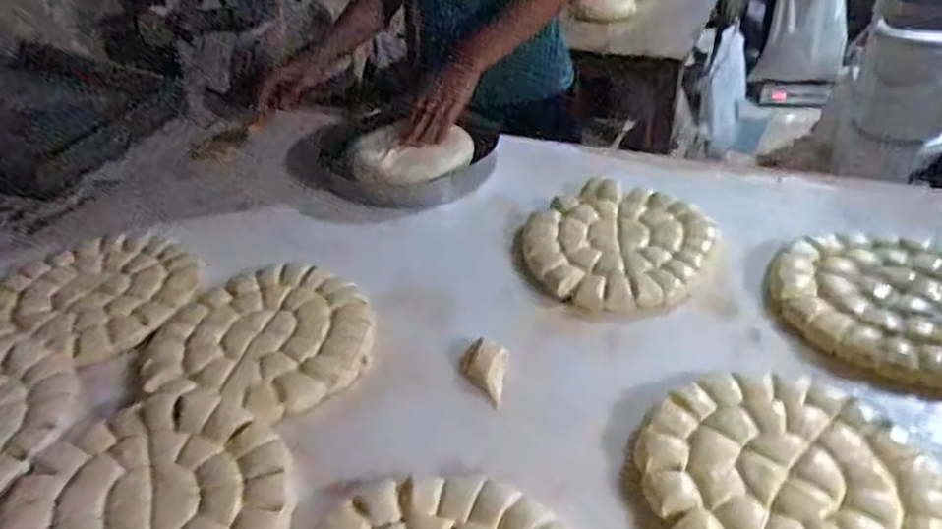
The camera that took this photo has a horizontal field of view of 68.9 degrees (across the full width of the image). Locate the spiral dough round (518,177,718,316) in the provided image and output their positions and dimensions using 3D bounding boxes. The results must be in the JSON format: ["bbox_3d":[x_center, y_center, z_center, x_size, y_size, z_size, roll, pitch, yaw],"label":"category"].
[{"bbox_3d":[0.210,-0.034,0.998,0.247,0.026,0.294,20,42,28],"label":"spiral dough round"}]

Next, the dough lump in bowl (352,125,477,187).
[{"bbox_3d":[-0.100,-0.193,1.214,0.218,0.069,0.097,-10,37,-9],"label":"dough lump in bowl"}]

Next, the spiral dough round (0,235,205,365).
[{"bbox_3d":[-0.531,0.036,0.954,0.278,0.050,0.267,5,37,11],"label":"spiral dough round"}]

